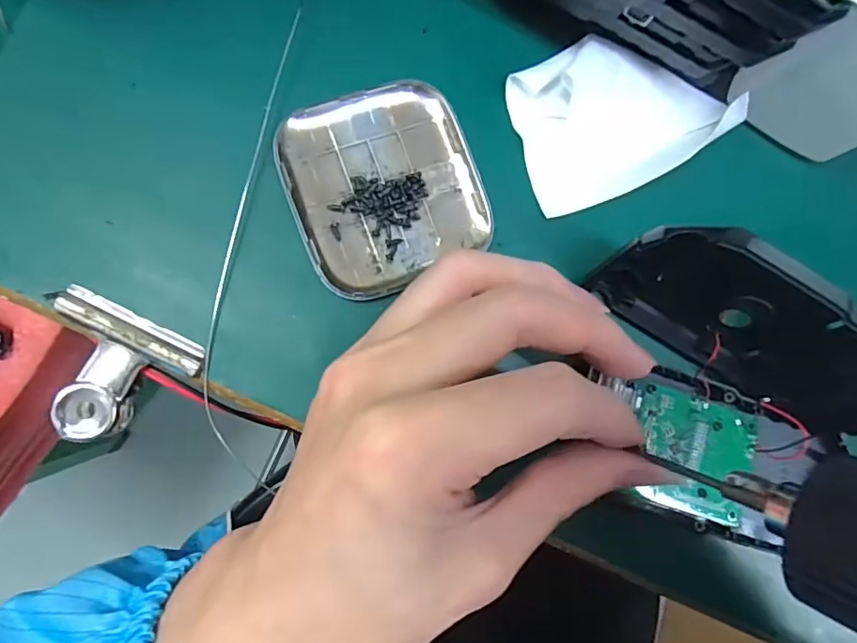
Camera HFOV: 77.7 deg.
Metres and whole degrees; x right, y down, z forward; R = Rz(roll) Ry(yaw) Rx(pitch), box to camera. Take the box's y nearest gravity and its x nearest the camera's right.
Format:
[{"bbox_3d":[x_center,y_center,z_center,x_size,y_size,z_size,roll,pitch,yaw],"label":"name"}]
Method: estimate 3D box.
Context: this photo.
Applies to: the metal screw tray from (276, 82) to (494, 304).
[{"bbox_3d":[-0.016,-0.050,0.197,0.068,0.009,0.069,-25,91,-10],"label":"metal screw tray"}]

